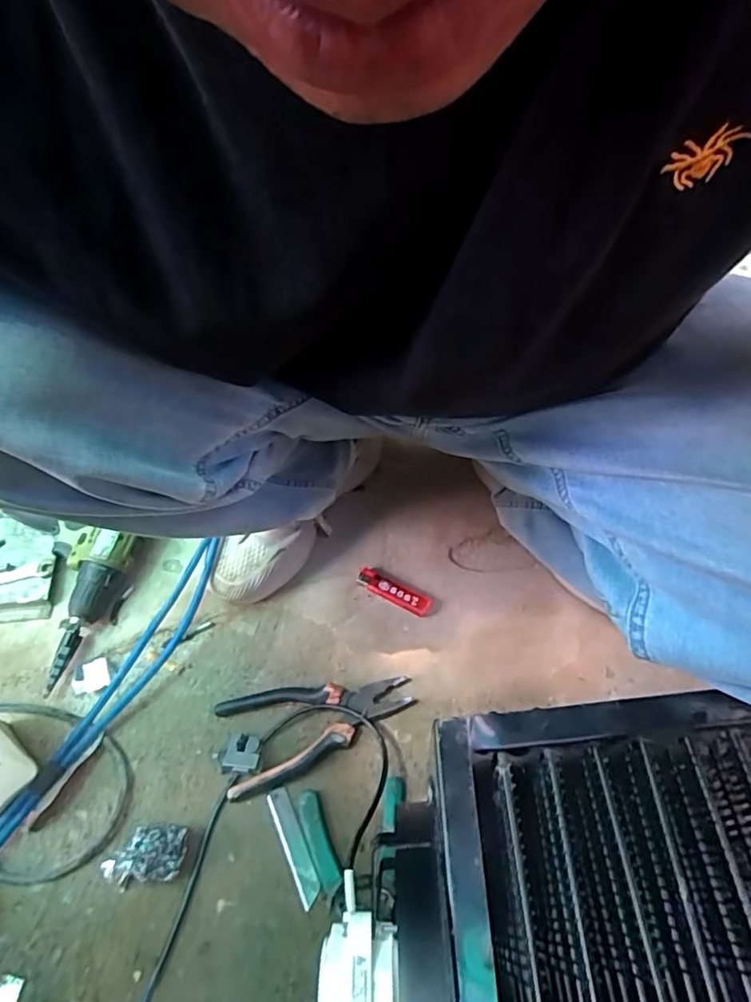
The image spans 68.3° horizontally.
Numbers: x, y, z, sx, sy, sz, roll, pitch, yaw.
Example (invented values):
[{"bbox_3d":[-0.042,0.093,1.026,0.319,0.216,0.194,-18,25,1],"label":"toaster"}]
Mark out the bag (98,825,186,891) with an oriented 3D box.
[{"bbox_3d":[-0.204,0.311,0.486,0.072,0.031,0.044,-1,54,5],"label":"bag"}]

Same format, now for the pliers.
[{"bbox_3d":[-0.057,0.217,0.549,0.188,0.020,0.090,-17,54,-7],"label":"pliers"}]

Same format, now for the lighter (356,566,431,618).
[{"bbox_3d":[0.019,0.102,0.629,0.093,0.013,0.028,25,60,22],"label":"lighter"}]

